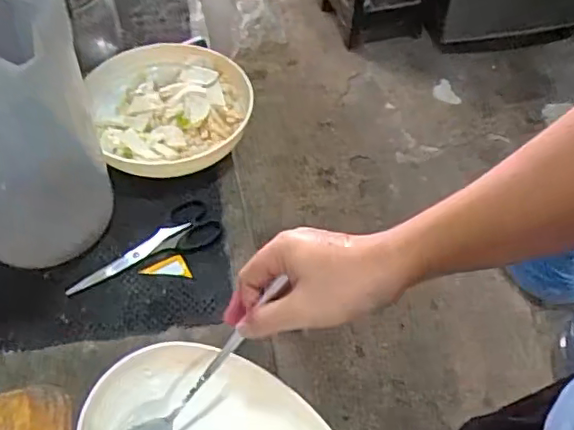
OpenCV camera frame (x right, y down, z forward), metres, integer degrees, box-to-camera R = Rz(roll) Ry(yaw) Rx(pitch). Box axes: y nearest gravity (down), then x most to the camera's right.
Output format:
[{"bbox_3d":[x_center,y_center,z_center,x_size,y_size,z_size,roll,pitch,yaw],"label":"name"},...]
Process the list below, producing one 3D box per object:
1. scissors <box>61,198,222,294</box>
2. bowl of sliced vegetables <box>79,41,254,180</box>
[{"bbox_3d":[-0.138,0.035,0.572,0.151,0.008,0.052,-28,57,-21],"label":"scissors"},{"bbox_3d":[-0.124,-0.121,0.658,0.173,0.043,0.168,1,52,-1],"label":"bowl of sliced vegetables"}]

